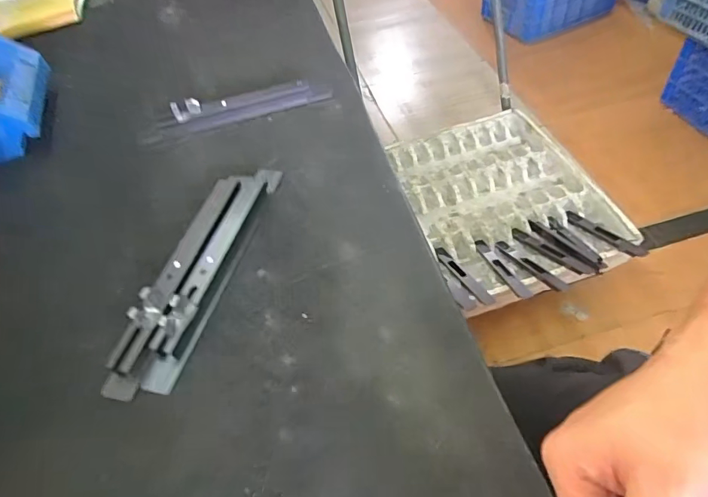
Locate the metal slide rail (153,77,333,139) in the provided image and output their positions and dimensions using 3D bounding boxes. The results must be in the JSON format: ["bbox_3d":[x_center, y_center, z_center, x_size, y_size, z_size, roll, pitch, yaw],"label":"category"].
[{"bbox_3d":[-0.120,-0.156,0.494,0.188,0.026,0.028,-15,52,-5],"label":"metal slide rail"}]

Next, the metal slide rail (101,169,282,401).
[{"bbox_3d":[-0.124,0.008,0.363,0.058,0.027,0.220,8,54,12],"label":"metal slide rail"}]

